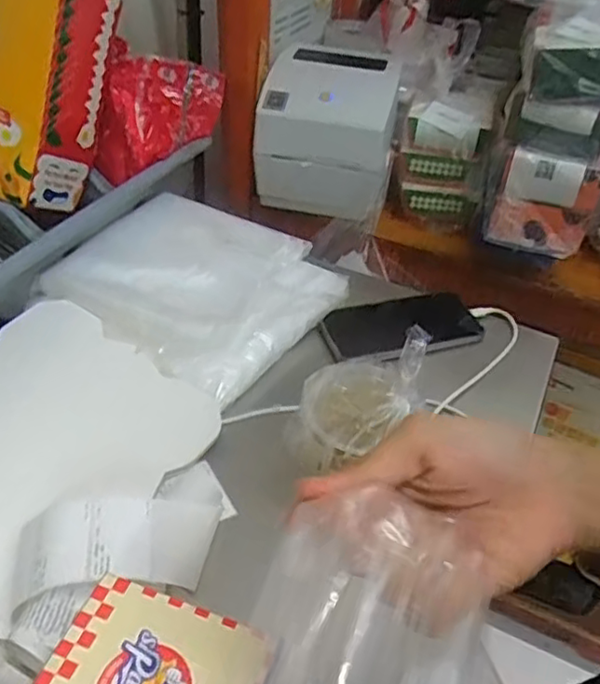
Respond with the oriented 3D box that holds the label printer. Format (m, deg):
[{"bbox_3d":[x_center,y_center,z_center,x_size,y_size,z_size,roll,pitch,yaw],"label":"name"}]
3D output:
[{"bbox_3d":[0.046,-0.310,0.915,0.174,0.159,0.200,11,42,7],"label":"label printer"}]

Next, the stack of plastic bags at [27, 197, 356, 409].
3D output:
[{"bbox_3d":[-0.104,-0.065,0.700,0.256,0.048,0.237,25,46,21],"label":"stack of plastic bags"}]

